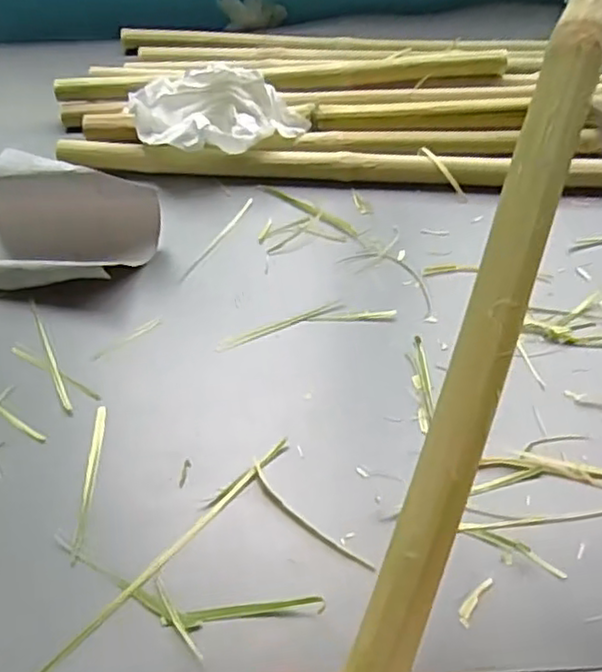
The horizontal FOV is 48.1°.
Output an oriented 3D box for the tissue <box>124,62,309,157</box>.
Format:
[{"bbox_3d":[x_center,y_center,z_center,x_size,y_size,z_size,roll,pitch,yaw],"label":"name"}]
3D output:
[{"bbox_3d":[-0.060,-0.166,0.506,0.125,0.050,0.056,-12,46,-8],"label":"tissue"}]

